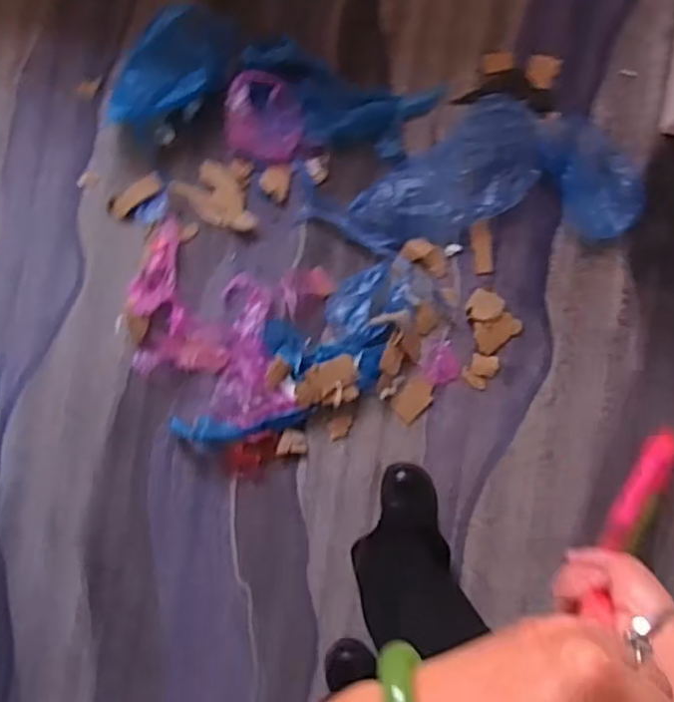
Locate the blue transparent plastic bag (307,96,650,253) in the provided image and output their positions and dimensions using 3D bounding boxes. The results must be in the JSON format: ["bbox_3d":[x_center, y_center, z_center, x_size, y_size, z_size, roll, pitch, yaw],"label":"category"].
[{"bbox_3d":[0.234,-0.326,1.218,0.598,0.046,0.260,-4,89,5],"label":"blue transparent plastic bag"}]

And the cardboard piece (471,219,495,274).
[{"bbox_3d":[0.270,-0.191,1.242,0.038,0.009,0.096,-7,89,5],"label":"cardboard piece"}]

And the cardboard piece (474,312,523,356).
[{"bbox_3d":[0.296,-0.033,1.230,0.084,0.008,0.061,-20,88,4],"label":"cardboard piece"}]

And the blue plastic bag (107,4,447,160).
[{"bbox_3d":[-0.113,-0.481,1.217,0.577,0.106,0.209,6,90,5],"label":"blue plastic bag"}]

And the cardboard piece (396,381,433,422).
[{"bbox_3d":[0.144,0.092,1.252,0.048,0.006,0.075,42,93,4],"label":"cardboard piece"}]

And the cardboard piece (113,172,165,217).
[{"bbox_3d":[-0.380,-0.297,1.281,0.111,0.007,0.039,-37,87,3],"label":"cardboard piece"}]

